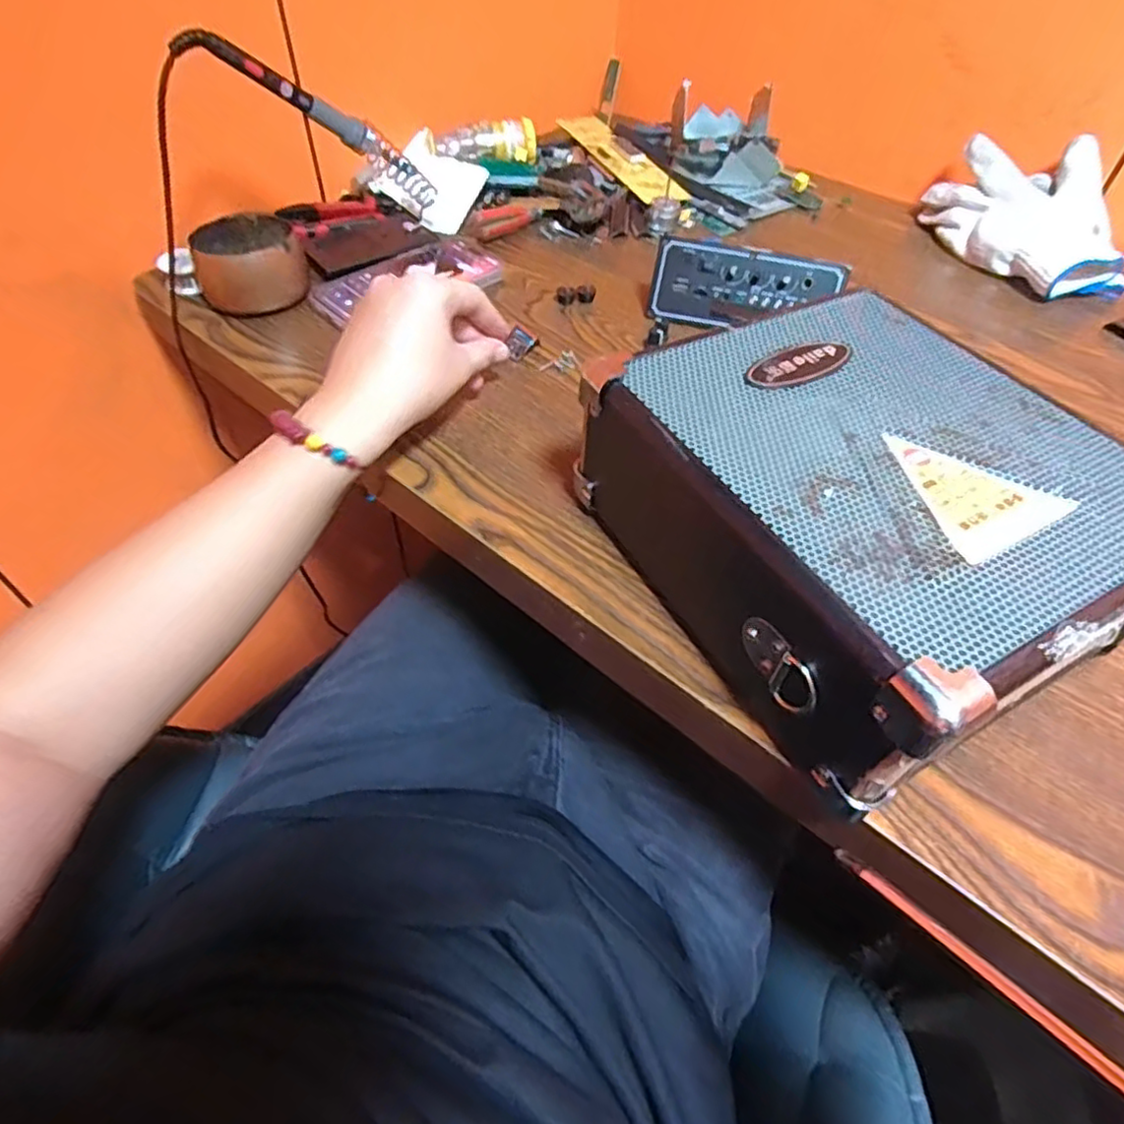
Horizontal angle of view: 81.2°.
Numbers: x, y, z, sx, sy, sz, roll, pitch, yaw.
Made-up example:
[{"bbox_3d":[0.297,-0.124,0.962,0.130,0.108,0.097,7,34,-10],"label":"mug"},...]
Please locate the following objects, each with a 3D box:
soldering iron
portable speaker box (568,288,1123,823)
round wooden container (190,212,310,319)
[{"bbox_3d":[-0.185,-0.346,0.518,0.024,0.027,0.225,44,22,28],"label":"soldering iron"},{"bbox_3d":[0.153,-0.026,0.347,0.211,0.094,0.233,-22,54,-19],"label":"portable speaker box"},{"bbox_3d":[-0.263,-0.255,0.550,0.084,0.047,0.086,-19,53,-17],"label":"round wooden container"}]

